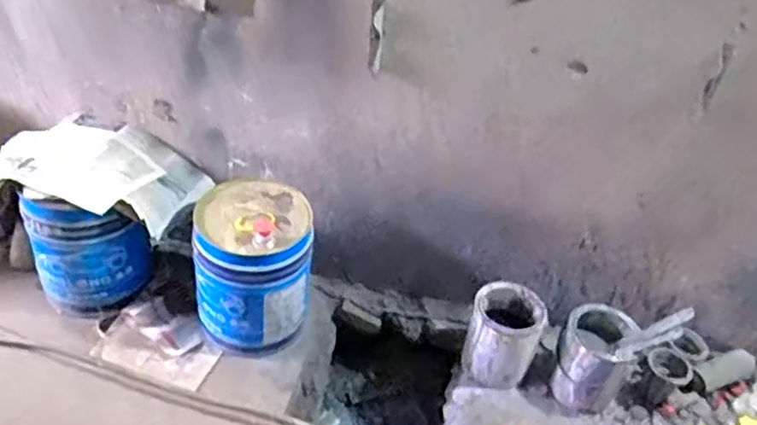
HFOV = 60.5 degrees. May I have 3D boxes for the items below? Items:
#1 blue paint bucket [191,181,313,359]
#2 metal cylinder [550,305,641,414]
[{"bbox_3d":[-0.289,0.133,1.529,0.254,0.347,0.240,5,38,-4],"label":"blue paint bucket"},{"bbox_3d":[0.491,0.336,1.501,0.158,0.175,0.185,25,41,20],"label":"metal cylinder"}]

